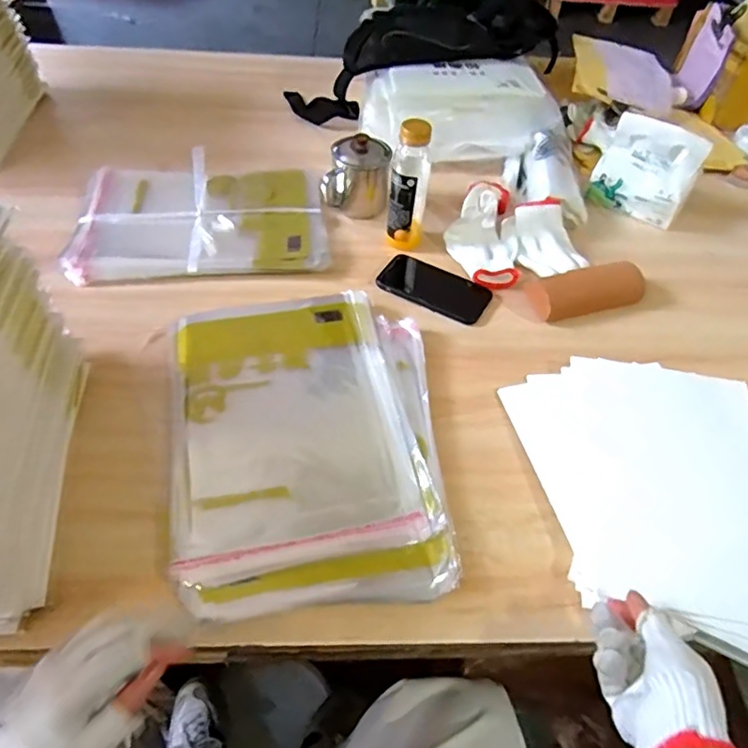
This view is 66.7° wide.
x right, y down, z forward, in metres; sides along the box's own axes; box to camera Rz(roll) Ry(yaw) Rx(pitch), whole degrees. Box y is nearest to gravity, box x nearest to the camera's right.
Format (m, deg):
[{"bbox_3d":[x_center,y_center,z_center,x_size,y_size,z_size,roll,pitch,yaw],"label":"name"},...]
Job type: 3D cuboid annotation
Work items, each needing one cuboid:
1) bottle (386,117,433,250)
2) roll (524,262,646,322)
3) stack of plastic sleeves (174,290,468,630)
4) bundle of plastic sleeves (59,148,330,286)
[{"bbox_3d":[0.047,-0.254,0.771,0.052,0.166,0.050,4,51,-1],"label":"bottle"},{"bbox_3d":[0.284,-0.115,0.751,0.148,0.044,0.063,-9,53,-12],"label":"roll"},{"bbox_3d":[-0.075,0.055,0.609,0.269,0.027,0.376,-3,52,-7],"label":"stack of plastic sleeves"},{"bbox_3d":[-0.251,-0.232,0.835,0.351,0.025,0.250,-4,52,-8],"label":"bundle of plastic sleeves"}]

